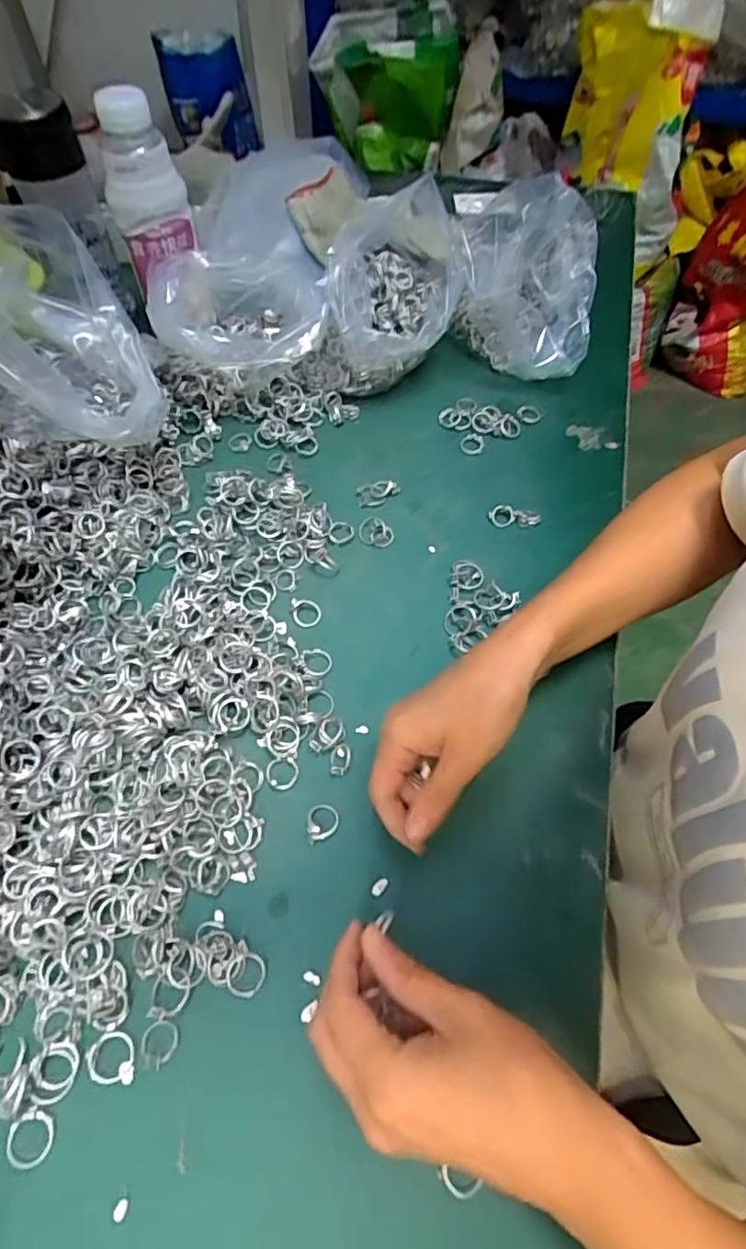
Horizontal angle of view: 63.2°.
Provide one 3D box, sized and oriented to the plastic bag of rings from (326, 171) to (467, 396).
[{"bbox_3d":[0.019,-0.306,0.570,0.119,0.108,0.151,4,58,1],"label":"plastic bag of rings"}]

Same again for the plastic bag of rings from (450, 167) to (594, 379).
[{"bbox_3d":[0.143,-0.313,0.565,0.114,0.145,0.124,-1,58,-2],"label":"plastic bag of rings"}]

